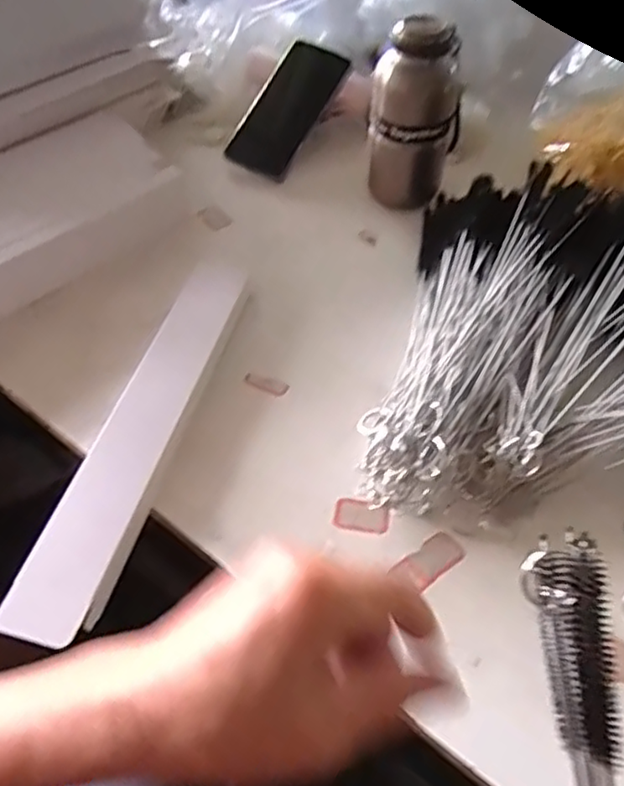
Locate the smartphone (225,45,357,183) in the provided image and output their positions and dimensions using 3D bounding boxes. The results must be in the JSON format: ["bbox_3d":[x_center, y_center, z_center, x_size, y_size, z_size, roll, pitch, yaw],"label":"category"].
[{"bbox_3d":[-0.026,-0.307,0.706,0.073,0.009,0.159,31,85,5],"label":"smartphone"}]

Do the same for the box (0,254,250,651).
[{"bbox_3d":[-0.121,0.018,0.480,0.056,0.013,0.332,17,54,3],"label":"box"}]

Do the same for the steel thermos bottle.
[{"bbox_3d":[0.097,-0.261,0.613,0.079,0.163,0.066,11,52,8],"label":"steel thermos bottle"}]

